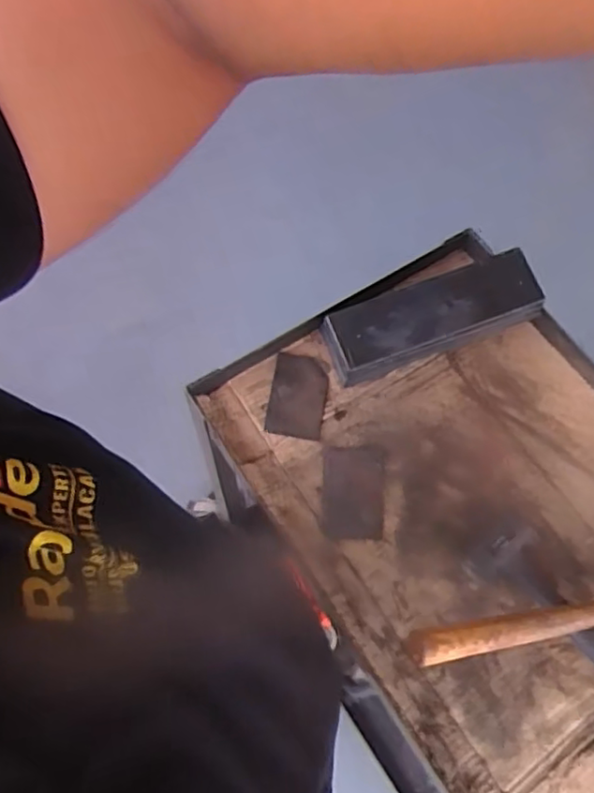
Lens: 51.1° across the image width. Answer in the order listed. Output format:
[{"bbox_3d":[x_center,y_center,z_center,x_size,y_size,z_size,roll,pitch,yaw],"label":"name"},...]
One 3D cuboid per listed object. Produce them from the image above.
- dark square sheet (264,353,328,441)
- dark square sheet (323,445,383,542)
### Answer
[{"bbox_3d":[0.002,0.000,0.784,0.066,0.004,0.105,10,73,2],"label":"dark square sheet"},{"bbox_3d":[0.068,0.116,0.753,0.072,0.006,0.113,4,66,-1],"label":"dark square sheet"}]

